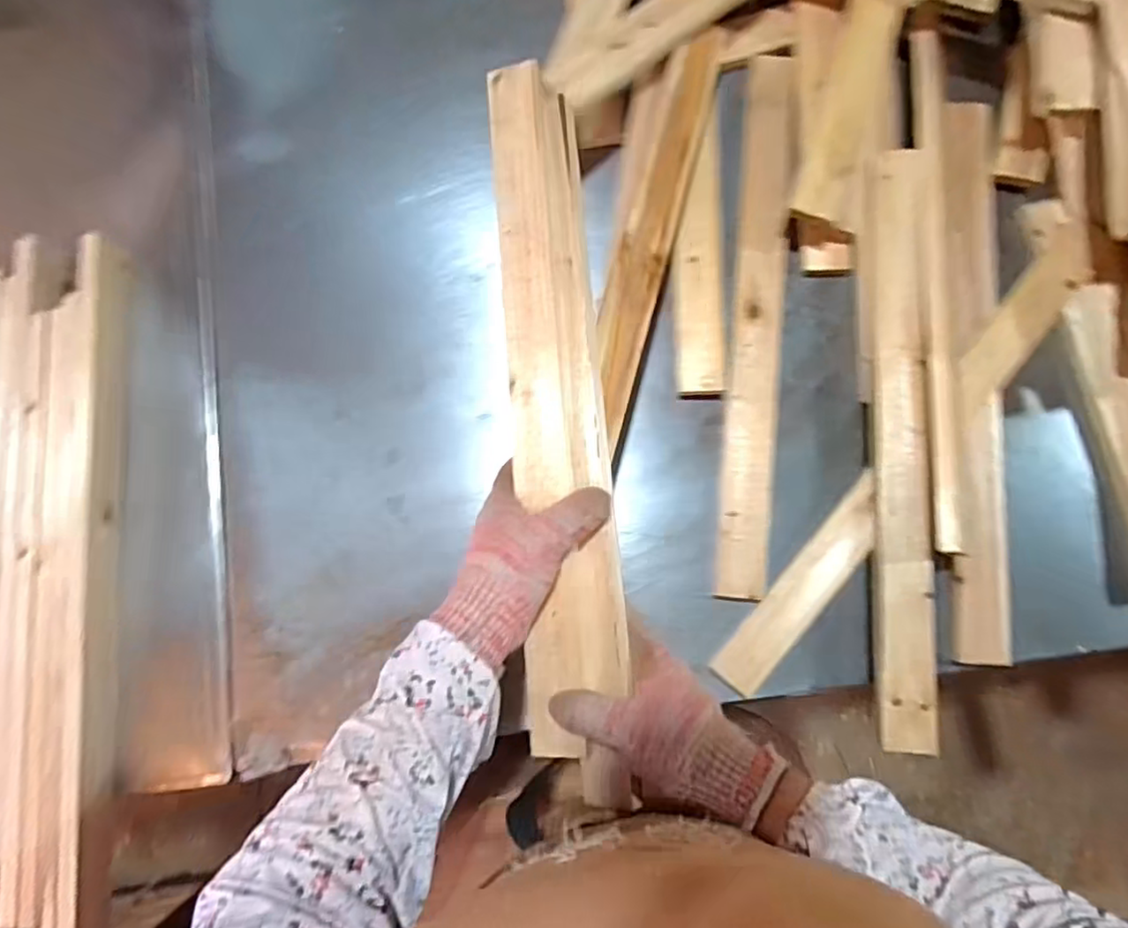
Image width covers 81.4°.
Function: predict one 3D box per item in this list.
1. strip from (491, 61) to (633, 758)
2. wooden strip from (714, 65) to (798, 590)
[{"bbox_3d":[-0.005,-0.049,0.459,0.066,0.015,0.471,-5,84,4],"label":"strip"},{"bbox_3d":[0.170,-0.128,0.569,0.048,0.011,0.478,4,84,5],"label":"wooden strip"}]

